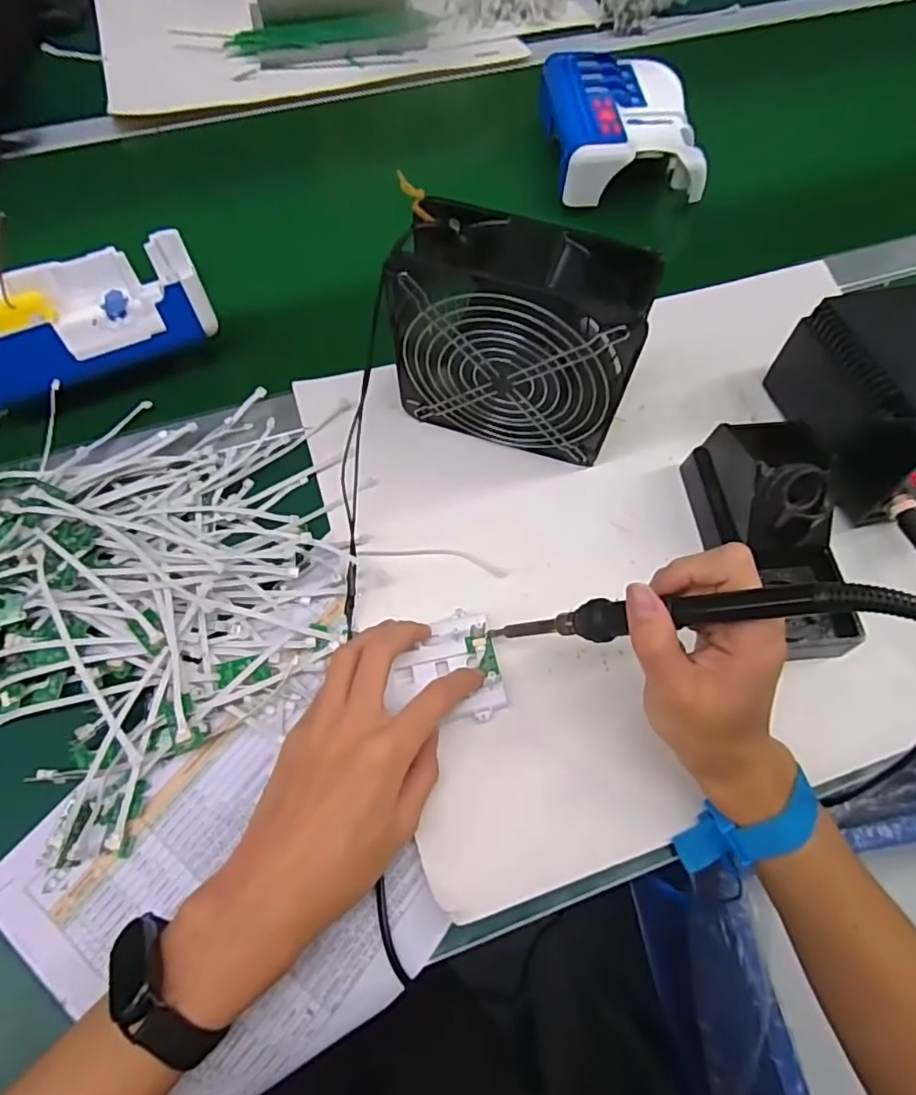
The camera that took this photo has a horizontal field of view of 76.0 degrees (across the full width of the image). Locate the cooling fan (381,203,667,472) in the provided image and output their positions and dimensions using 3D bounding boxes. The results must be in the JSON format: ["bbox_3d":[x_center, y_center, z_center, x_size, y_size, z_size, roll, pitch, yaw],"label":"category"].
[{"bbox_3d":[0.037,-0.132,0.392,0.154,0.148,0.064,18,64,7],"label":"cooling fan"}]

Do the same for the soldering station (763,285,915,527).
[{"bbox_3d":[0.313,-0.098,0.412,0.126,0.097,0.157,-12,64,-7],"label":"soldering station"}]

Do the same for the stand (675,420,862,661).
[{"bbox_3d":[0.205,-0.016,0.373,0.071,0.094,0.164,-12,64,-7],"label":"stand"}]

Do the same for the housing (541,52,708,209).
[{"bbox_3d":[0.156,-0.418,0.579,0.143,0.055,0.170,-3,64,-3],"label":"housing"}]

